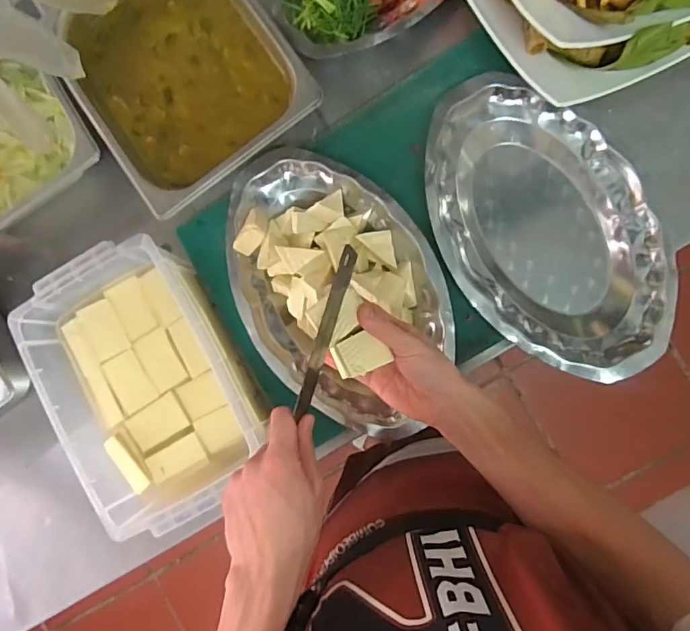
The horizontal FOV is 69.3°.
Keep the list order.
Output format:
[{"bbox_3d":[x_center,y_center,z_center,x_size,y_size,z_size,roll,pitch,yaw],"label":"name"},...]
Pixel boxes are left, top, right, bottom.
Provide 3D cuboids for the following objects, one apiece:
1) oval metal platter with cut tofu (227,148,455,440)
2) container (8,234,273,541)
[{"bbox_3d":[-0.013,-0.033,0.623,0.247,0.076,0.377,-34,85,5],"label":"oval metal platter with cut tofu"},{"bbox_3d":[-0.245,0.084,0.631,0.219,0.102,0.331,-30,86,6],"label":"container"}]

